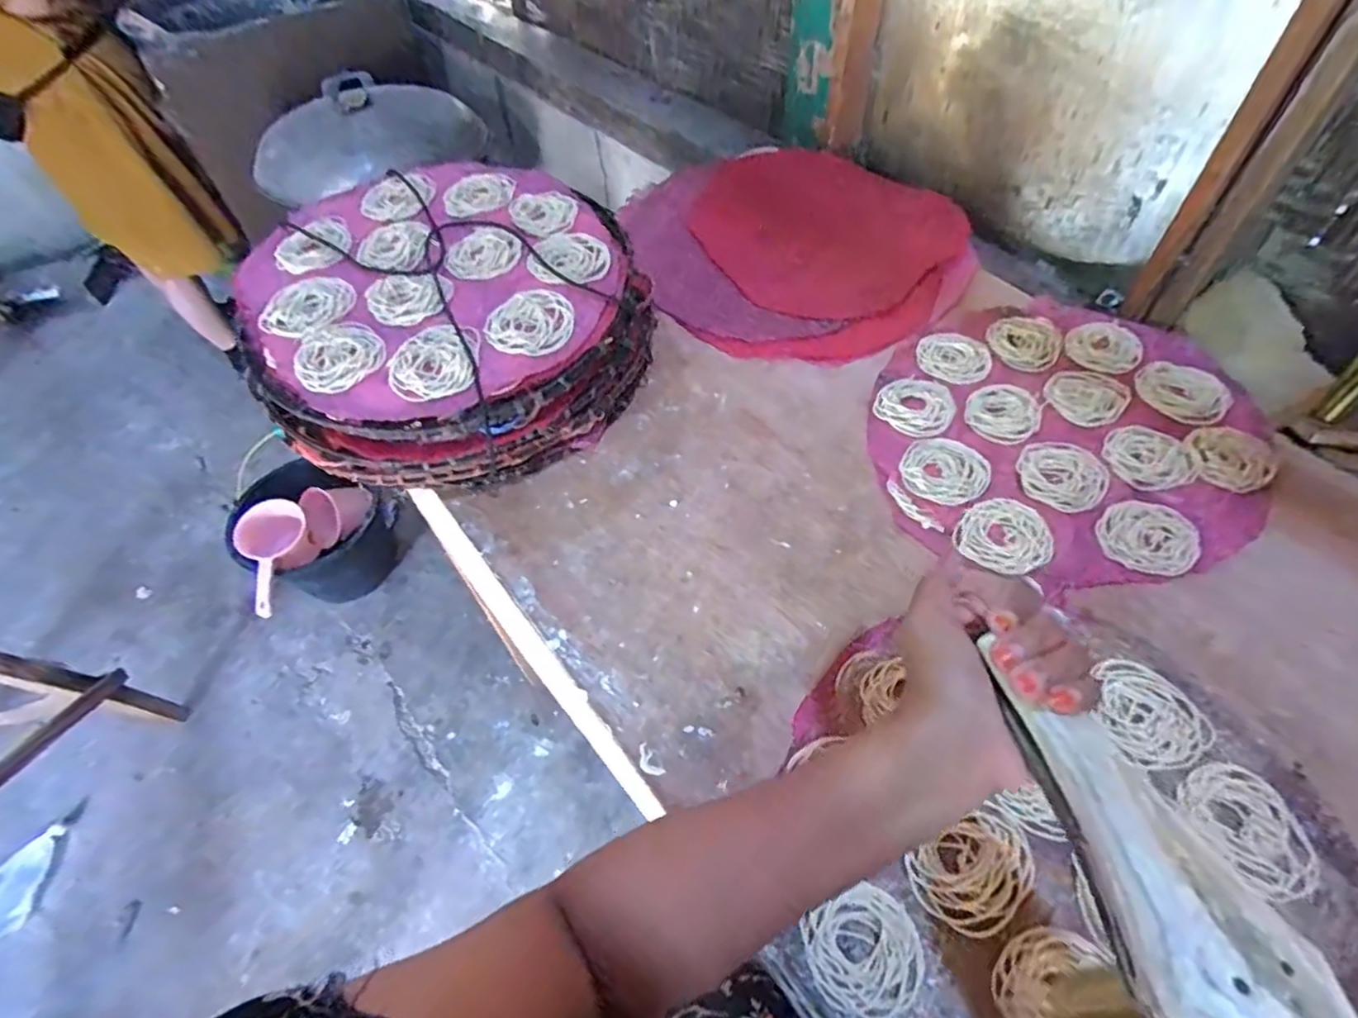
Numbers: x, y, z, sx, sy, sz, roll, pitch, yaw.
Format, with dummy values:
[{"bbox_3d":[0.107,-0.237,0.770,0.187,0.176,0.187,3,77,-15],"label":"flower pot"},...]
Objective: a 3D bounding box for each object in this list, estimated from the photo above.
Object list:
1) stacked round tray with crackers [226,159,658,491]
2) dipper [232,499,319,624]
[{"bbox_3d":[-0.216,-0.172,0.633,0.329,0.136,0.329,-2,55,3],"label":"stacked round tray with crackers"},{"bbox_3d":[-0.840,0.085,1.362,0.119,0.095,0.230,-18,56,-8],"label":"dipper"}]

